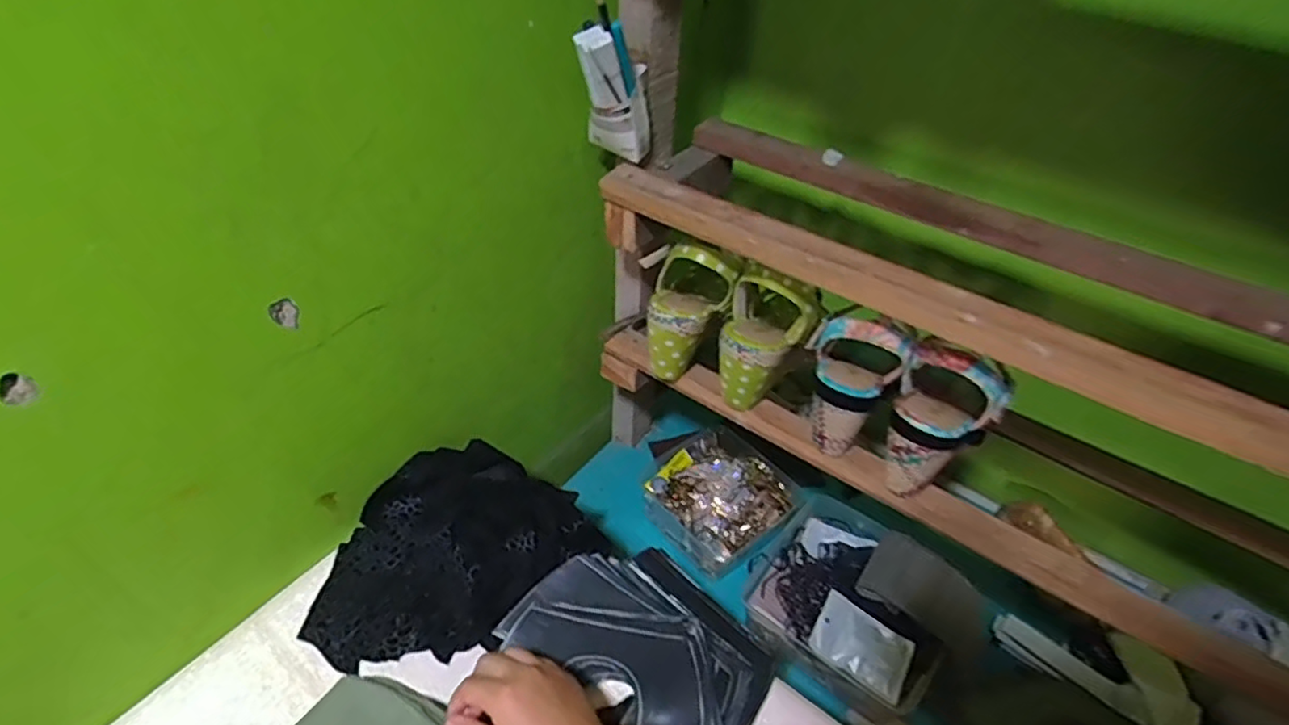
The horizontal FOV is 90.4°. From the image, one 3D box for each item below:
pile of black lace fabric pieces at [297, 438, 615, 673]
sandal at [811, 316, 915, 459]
[{"bbox_3d":[-0.190,0.178,0.599,0.195,0.061,0.230,34,49,28],"label":"pile of black lace fabric pieces"},{"bbox_3d":[0.188,0.013,0.579,0.078,0.130,0.087,24,45,20],"label":"sandal"}]

